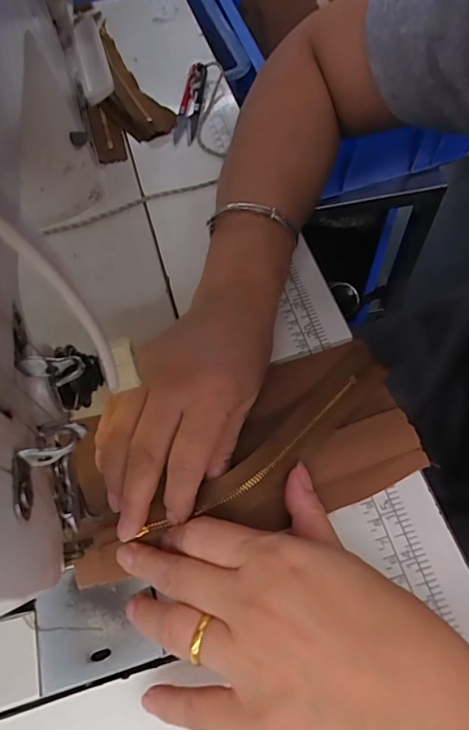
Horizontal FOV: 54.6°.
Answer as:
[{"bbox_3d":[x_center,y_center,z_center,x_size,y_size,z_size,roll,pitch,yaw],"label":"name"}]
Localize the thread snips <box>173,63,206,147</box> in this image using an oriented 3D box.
[{"bbox_3d":[-0.043,-0.259,0.446,0.021,0.017,0.102,3,62,7],"label":"thread snips"}]

